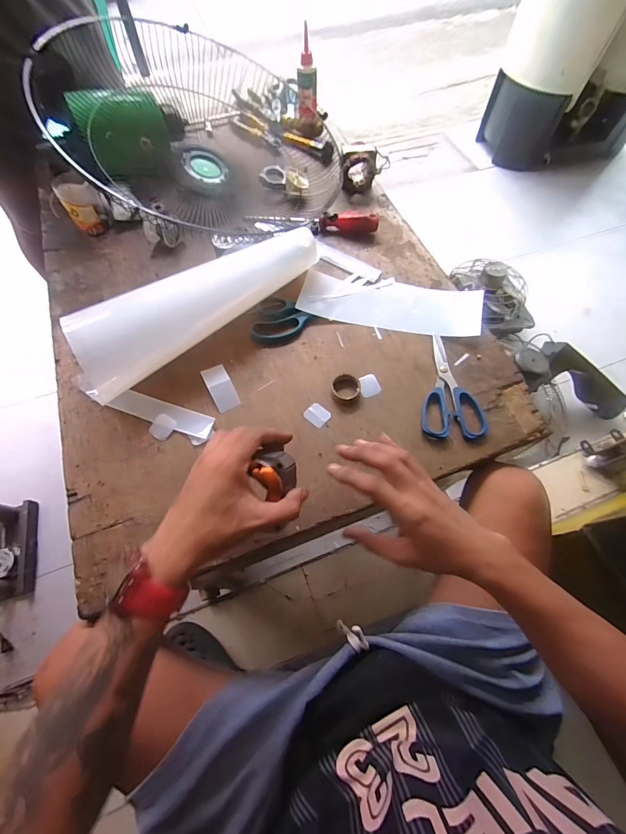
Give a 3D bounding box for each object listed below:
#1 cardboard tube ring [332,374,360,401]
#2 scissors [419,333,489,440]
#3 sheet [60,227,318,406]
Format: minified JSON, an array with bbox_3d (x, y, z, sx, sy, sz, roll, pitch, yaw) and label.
[{"bbox_3d":[0.046,-0.040,0.492,0.039,0.016,0.035,23,68,9],"label":"cardboard tube ring"},{"bbox_3d":[0.193,-0.048,0.499,0.086,0.011,0.167,2,66,0],"label":"scissors"},{"bbox_3d":[-0.163,-0.169,0.511,0.382,0.085,0.071,-38,72,-16],"label":"sheet"}]

